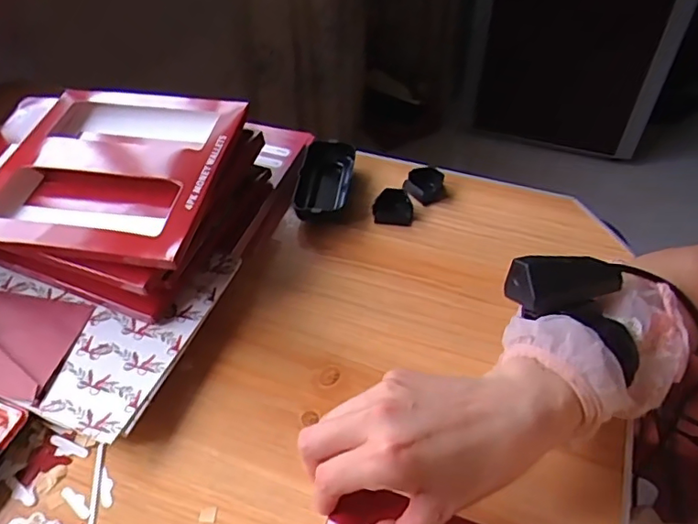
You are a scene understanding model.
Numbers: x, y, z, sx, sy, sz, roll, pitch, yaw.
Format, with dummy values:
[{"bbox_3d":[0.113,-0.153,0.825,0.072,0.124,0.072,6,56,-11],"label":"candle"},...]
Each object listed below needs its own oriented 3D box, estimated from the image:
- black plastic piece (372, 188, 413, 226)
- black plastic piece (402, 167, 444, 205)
[{"bbox_3d":[0.044,-0.054,0.548,0.038,0.021,0.033,6,48,6],"label":"black plastic piece"},{"bbox_3d":[0.077,-0.079,0.571,0.040,0.021,0.035,7,48,7],"label":"black plastic piece"}]

